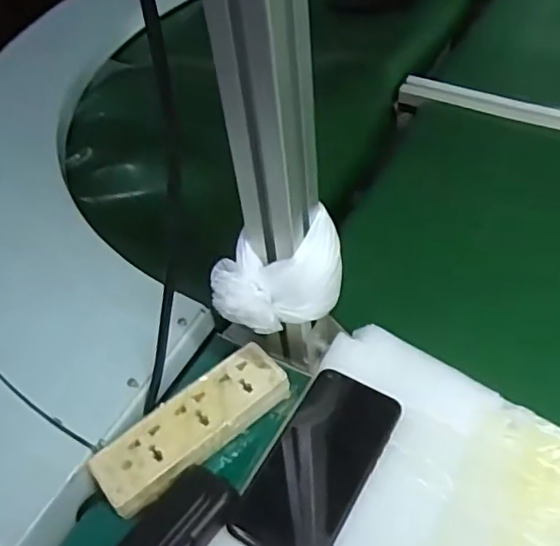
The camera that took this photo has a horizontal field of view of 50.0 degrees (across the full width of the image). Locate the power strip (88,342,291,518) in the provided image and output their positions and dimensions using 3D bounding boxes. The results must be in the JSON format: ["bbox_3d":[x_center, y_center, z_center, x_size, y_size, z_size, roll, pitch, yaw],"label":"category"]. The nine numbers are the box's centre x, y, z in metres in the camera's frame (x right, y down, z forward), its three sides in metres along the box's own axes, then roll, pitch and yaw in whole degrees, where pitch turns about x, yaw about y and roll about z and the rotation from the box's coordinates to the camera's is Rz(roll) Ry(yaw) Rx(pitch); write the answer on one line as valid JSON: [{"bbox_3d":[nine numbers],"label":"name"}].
[{"bbox_3d":[-0.070,0.123,0.490,0.166,0.023,0.054,-32,53,-19],"label":"power strip"}]

